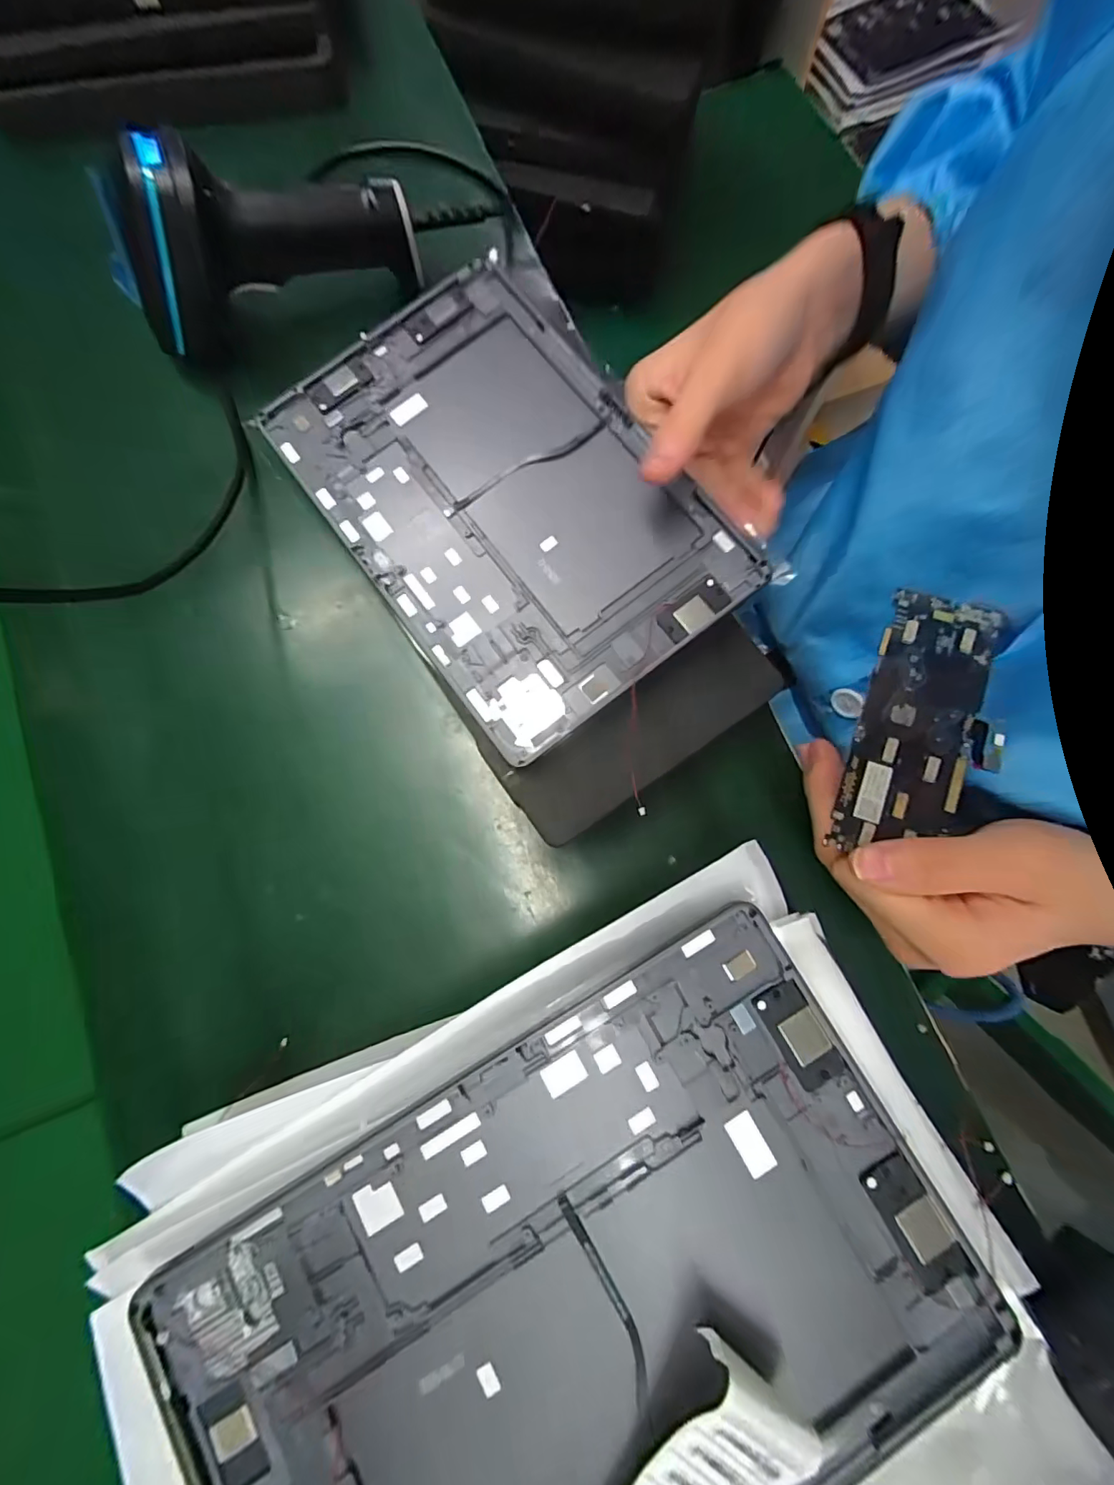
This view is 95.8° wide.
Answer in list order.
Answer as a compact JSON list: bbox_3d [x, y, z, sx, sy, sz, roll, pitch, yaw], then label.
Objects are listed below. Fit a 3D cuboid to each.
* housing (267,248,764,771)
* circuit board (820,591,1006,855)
[{"bbox_3d":[-0.030,-0.135,0.277,0.165,0.009,0.250,-36,81,-3],"label":"housing"},{"bbox_3d":[0.161,-0.008,0.217,0.055,0.007,0.117,22,81,6],"label":"circuit board"}]

